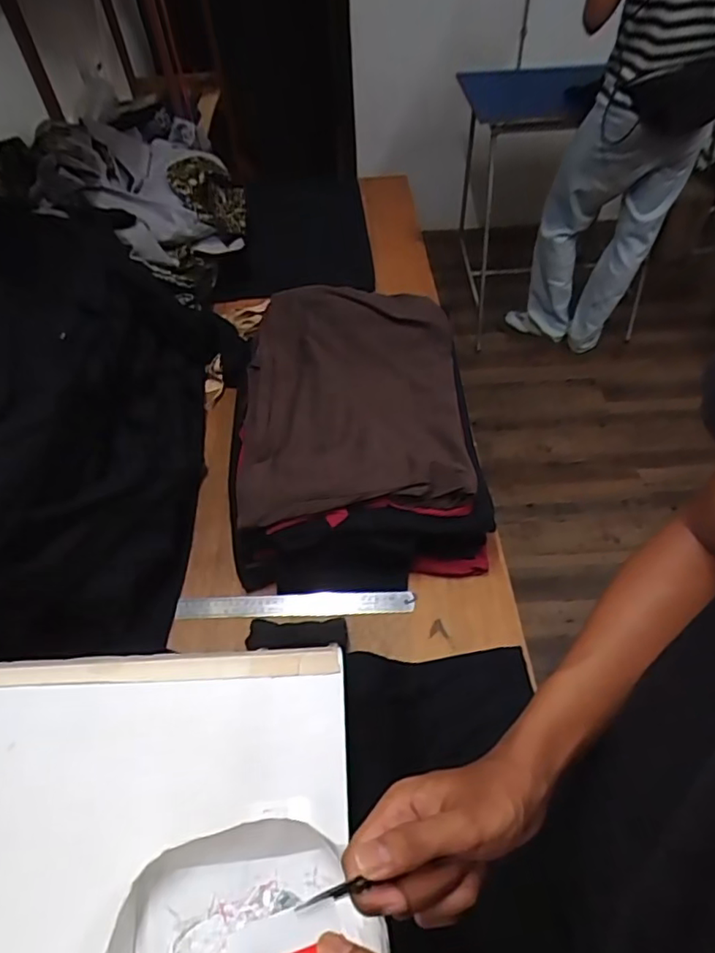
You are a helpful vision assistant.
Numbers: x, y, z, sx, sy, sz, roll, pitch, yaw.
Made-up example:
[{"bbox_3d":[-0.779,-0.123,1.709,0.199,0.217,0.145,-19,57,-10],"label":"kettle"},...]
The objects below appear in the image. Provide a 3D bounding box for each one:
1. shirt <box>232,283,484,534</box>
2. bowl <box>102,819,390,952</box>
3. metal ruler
[{"bbox_3d":[-0.003,-0.120,0.886,0.325,0.086,0.446,-3,50,0],"label":"shirt"},{"bbox_3d":[-0.082,0.343,0.413,0.181,0.047,0.159,-12,51,-7],"label":"bowl"},{"bbox_3d":[-0.082,0.173,0.783,0.314,0.007,0.032,-1,76,-1],"label":"metal ruler"}]

